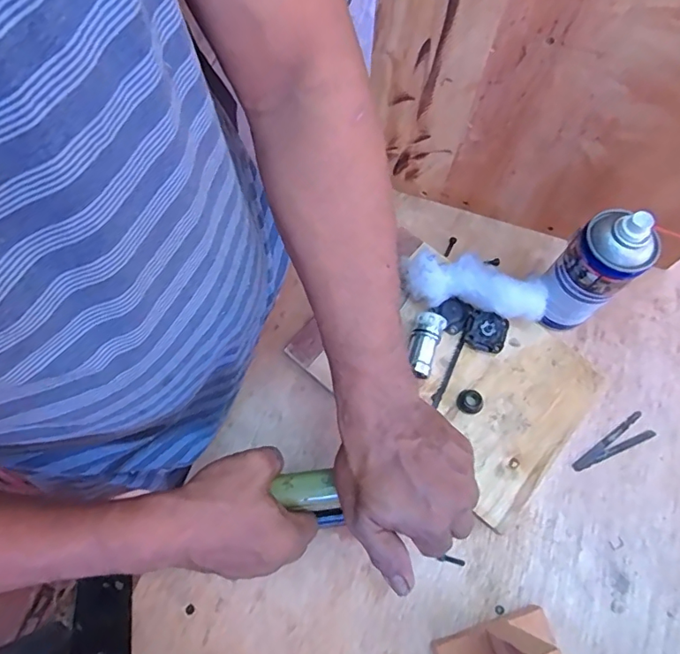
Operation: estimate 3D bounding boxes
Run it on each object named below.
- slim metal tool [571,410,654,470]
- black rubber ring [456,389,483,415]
[{"bbox_3d":[0.279,0.122,0.512,0.093,0.004,0.026,-27,70,-9],"label":"slim metal tool"},{"bbox_3d":[0.134,0.078,0.516,0.027,0.007,0.025,-1,68,2],"label":"black rubber ring"}]

